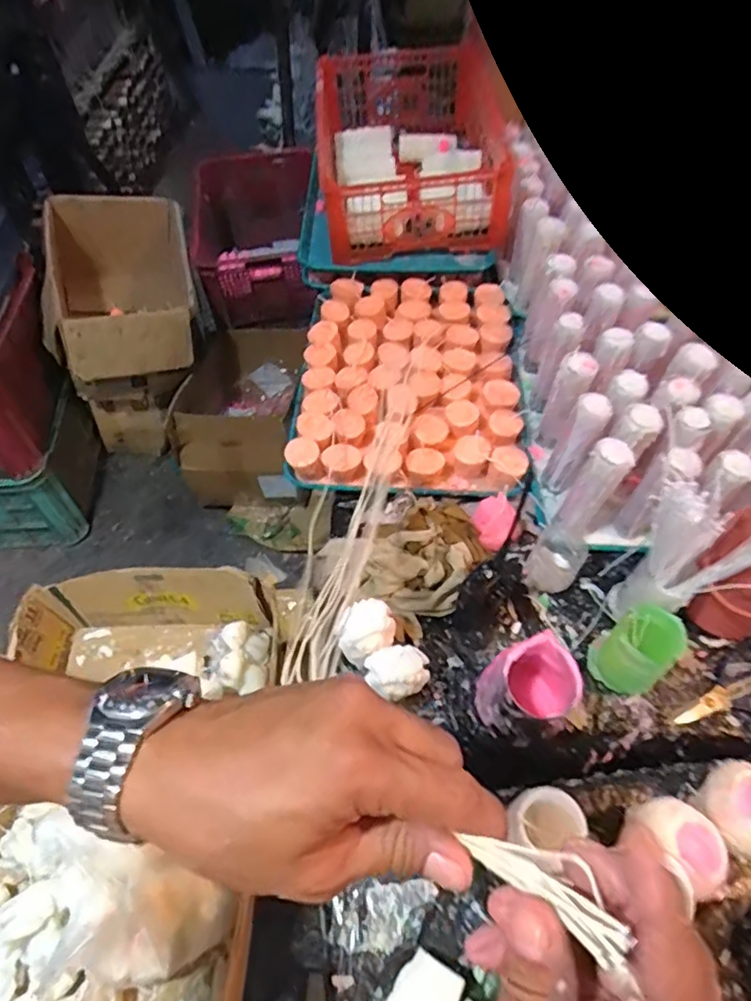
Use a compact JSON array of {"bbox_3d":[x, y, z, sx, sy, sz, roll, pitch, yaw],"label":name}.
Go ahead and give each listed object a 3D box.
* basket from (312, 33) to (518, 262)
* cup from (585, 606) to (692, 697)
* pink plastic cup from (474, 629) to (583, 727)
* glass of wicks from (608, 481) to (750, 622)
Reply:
[{"bbox_3d":[0.053,-0.675,1.166,0.310,0.161,0.484,-5,55,-4],"label":"basket"},{"bbox_3d":[0.292,0.175,0.688,0.086,0.095,0.075,-34,62,-22],"label":"cup"},{"bbox_3d":[0.162,0.205,0.657,0.098,0.112,0.095,-35,63,-23],"label":"pink plastic cup"},{"bbox_3d":[0.349,0.073,0.682,0.123,0.231,0.080,-6,55,-5],"label":"glass of wicks"}]

